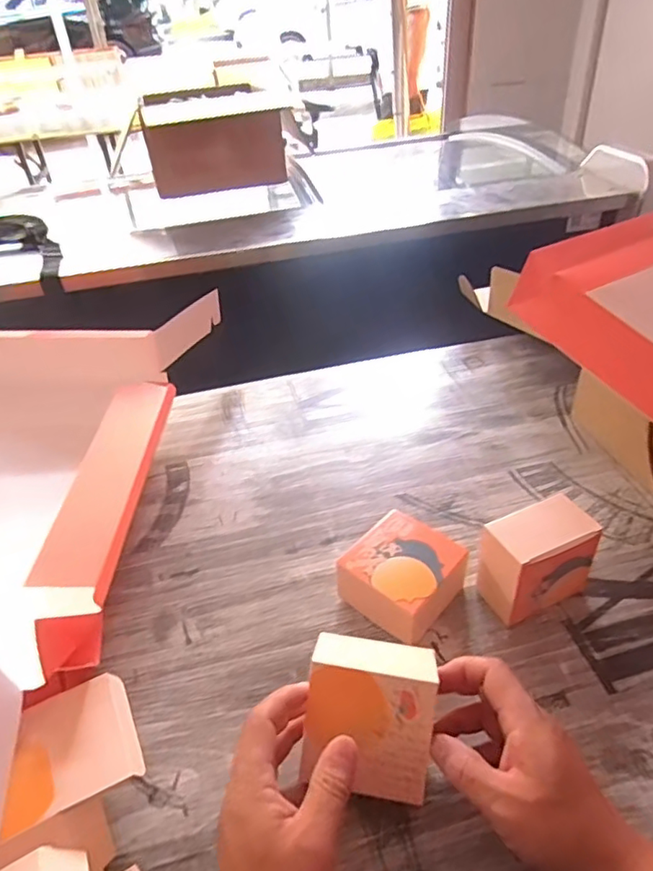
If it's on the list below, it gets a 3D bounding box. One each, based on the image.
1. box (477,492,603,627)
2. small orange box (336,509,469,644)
[{"bbox_3d":[0.187,0.112,0.507,0.090,0.092,0.056,-18,41,-15],"label":"box"},{"bbox_3d":[0.069,0.131,0.522,0.092,0.058,0.091,26,48,32],"label":"small orange box"}]

